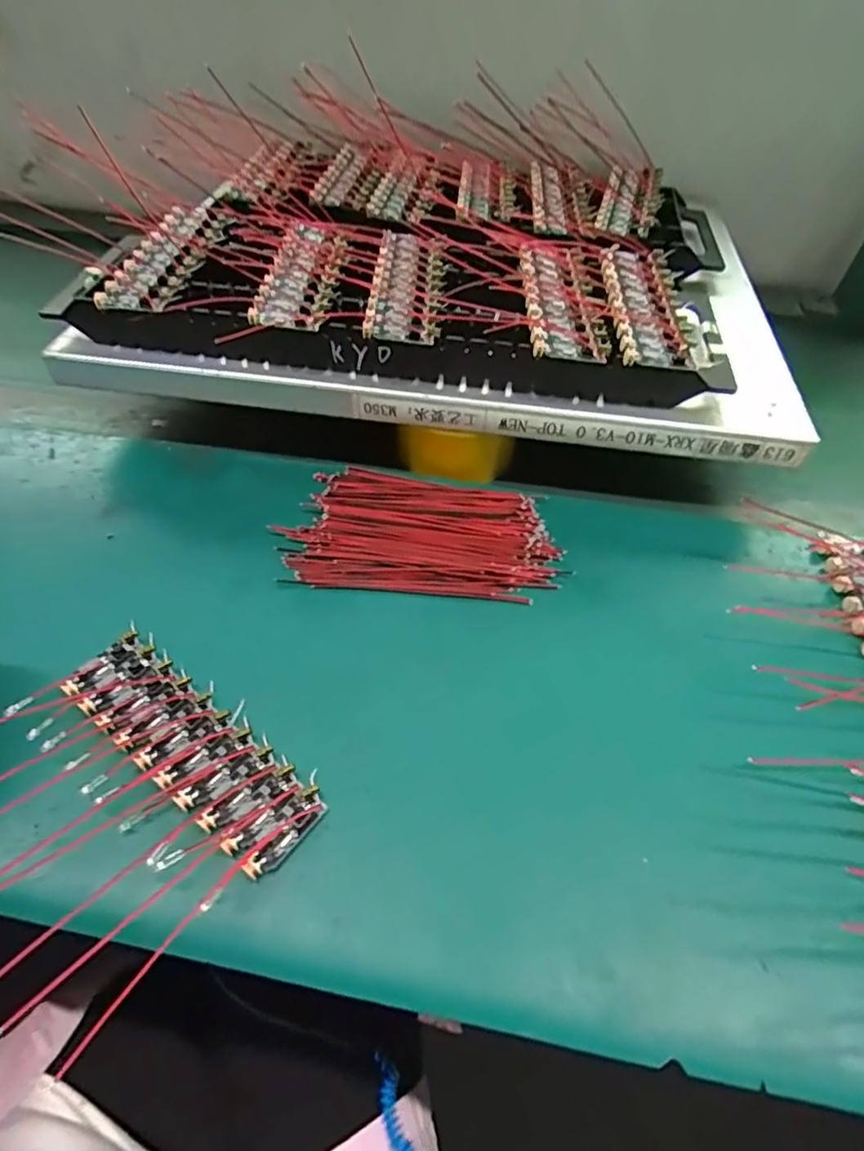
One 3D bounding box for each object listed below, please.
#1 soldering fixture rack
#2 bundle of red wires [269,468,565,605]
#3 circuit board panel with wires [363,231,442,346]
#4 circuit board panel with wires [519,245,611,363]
[{"bbox_3d":[0.007,-0.251,0.500,0.509,0.066,0.366,5,48,1],"label":"soldering fixture rack"},{"bbox_3d":[-0.004,-0.027,0.395,0.166,0.020,0.089,8,49,4],"label":"bundle of red wires"},{"bbox_3d":[-0.016,-0.200,0.422,0.044,0.015,0.137,3,49,0],"label":"circuit board panel with wires"},{"bbox_3d":[0.088,-0.189,0.418,0.049,0.010,0.148,3,49,0],"label":"circuit board panel with wires"}]

